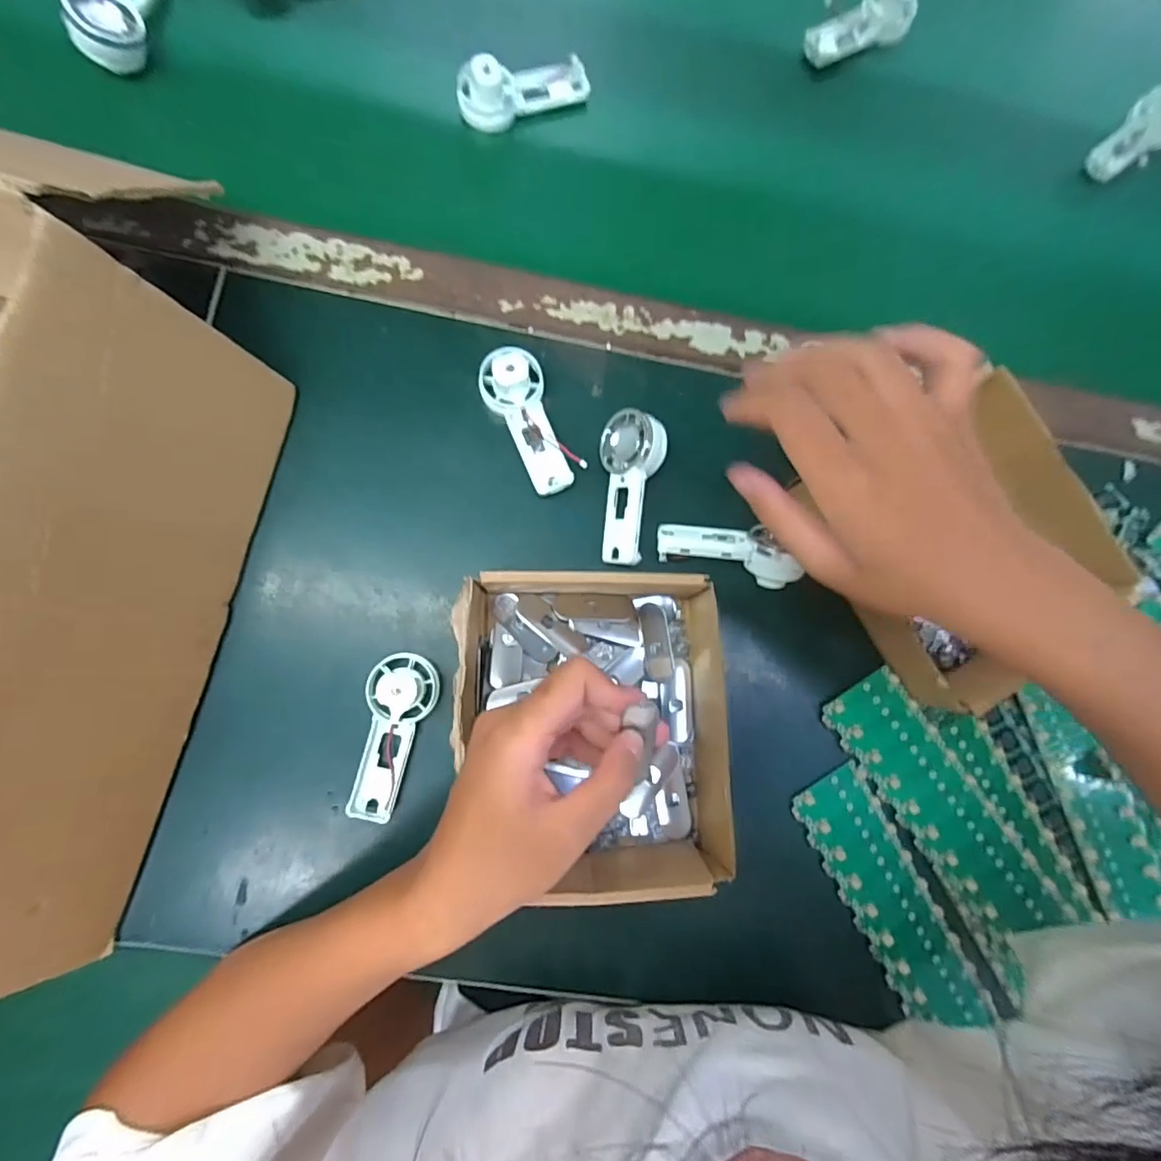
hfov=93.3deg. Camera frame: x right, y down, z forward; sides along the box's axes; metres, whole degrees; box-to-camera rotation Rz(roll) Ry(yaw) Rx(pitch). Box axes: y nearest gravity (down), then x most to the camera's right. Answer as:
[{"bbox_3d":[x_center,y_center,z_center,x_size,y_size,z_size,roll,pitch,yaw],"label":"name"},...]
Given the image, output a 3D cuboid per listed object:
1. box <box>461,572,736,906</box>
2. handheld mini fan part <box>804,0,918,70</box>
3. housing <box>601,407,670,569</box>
[{"bbox_3d":[0.010,0.085,0.313,0.146,0.057,0.176,-1,82,-4],"label":"box"},{"bbox_3d":[0.212,-0.420,0.411,0.085,0.030,0.039,-35,86,-8],"label":"handheld mini fan part"},{"bbox_3d":[0.028,-0.057,0.338,0.037,0.033,0.091,10,81,-3],"label":"housing"}]

